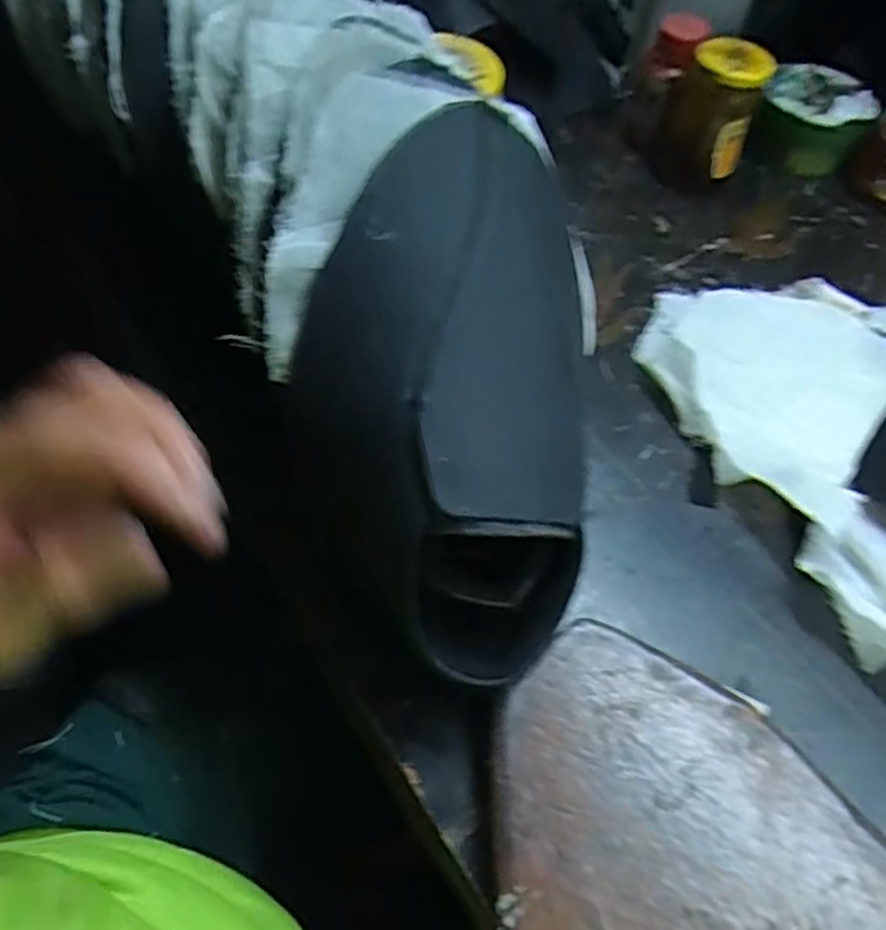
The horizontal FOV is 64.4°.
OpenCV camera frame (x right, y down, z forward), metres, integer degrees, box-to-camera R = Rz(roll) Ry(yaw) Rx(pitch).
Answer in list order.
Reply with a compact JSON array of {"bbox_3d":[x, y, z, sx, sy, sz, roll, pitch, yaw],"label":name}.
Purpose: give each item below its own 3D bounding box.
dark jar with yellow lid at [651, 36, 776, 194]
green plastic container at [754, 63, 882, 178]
[{"bbox_3d":[0.211,-0.276,0.561,0.074,0.102,0.053,18,56,7],"label":"dark jar with yellow lid"},{"bbox_3d":[0.318,-0.297,0.612,0.085,0.058,0.091,31,59,15],"label":"green plastic container"}]

